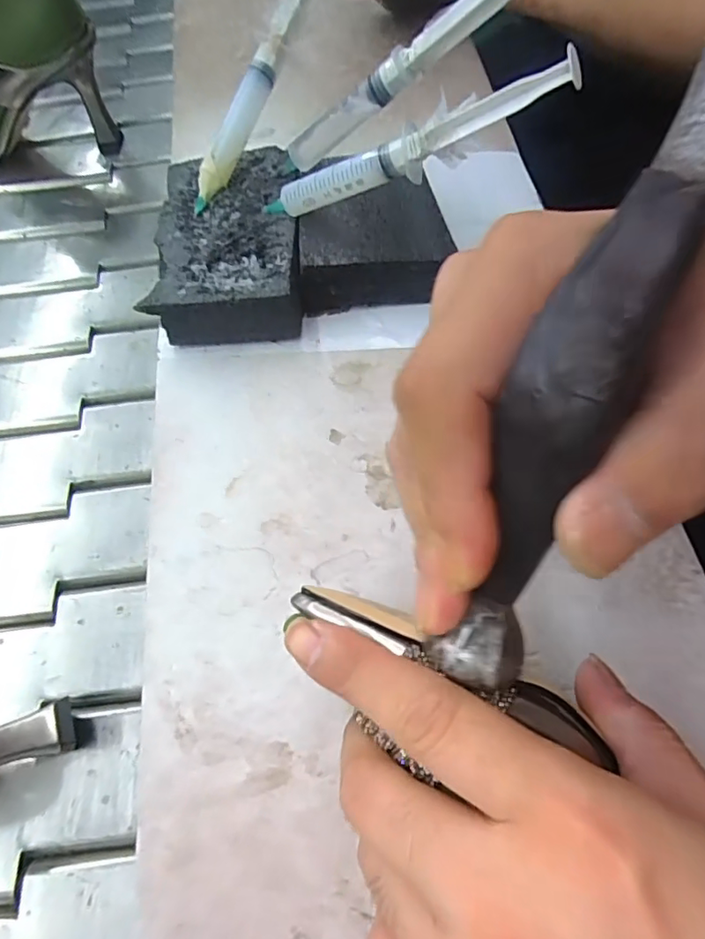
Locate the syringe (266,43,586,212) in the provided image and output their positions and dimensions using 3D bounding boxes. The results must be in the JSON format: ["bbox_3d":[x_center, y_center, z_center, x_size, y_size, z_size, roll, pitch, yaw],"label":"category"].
[{"bbox_3d":[0.022,-0.153,0.266,0.167,0.021,0.017,-5,58,35],"label":"syringe"}]

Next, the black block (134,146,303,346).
[{"bbox_3d":[-0.071,-0.134,0.328,0.080,0.035,0.125,-3,63,1],"label":"black block"}]

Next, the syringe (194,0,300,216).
[{"bbox_3d":[-0.052,-0.223,0.308,0.015,0.019,0.159,33,102,19],"label":"syringe"}]

